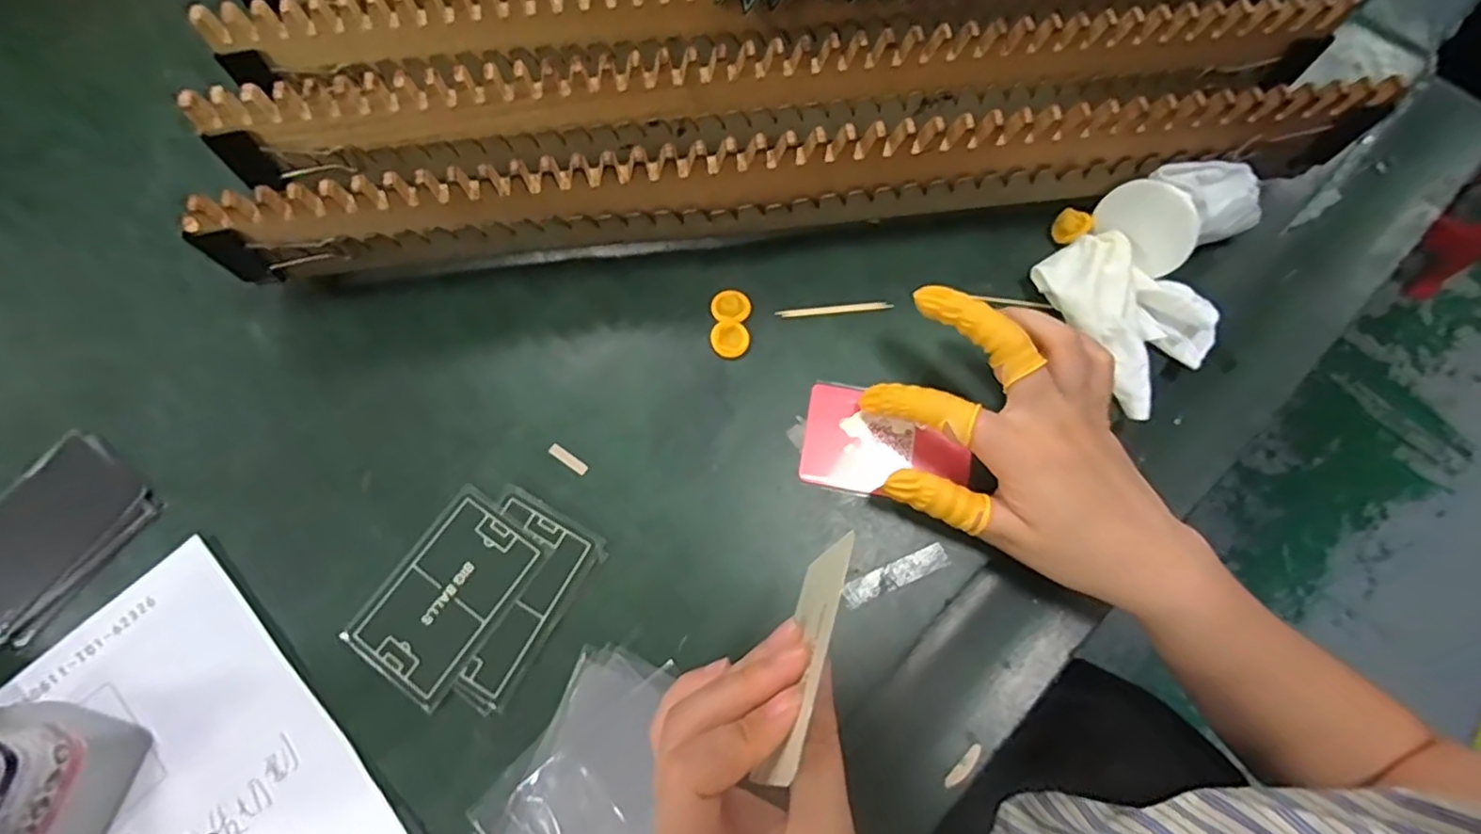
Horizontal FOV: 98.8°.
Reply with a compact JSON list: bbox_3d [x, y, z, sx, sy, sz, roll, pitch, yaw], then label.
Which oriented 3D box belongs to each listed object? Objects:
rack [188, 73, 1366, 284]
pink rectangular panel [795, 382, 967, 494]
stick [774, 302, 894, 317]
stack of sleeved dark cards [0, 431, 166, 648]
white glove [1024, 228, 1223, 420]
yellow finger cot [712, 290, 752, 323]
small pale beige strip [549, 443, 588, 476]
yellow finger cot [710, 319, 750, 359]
[{"bbox_3d":[0.026,-0.129,0.332,0.545,0.080,0.071,-5,72,-2],"label":"rack"},{"bbox_3d":[0.076,0.015,0.332,0.084,0.008,0.056,10,69,1],"label":"pink rectangular panel"},{"bbox_3d":[0.052,-0.060,0.353,0.064,0.004,0.005,-3,72,-2],"label":"stick"},{"bbox_3d":[-0.341,0.059,0.311,0.070,0.004,0.093,35,75,10],"label":"stack of sleeved dark cards"},{"bbox_3d":[0.210,-0.059,0.338,0.069,0.031,0.093,-31,75,-10],"label":"white glove"},{"bbox_3d":[-0.005,-0.062,0.349,0.021,0.004,0.020,0,72,-1],"label":"yellow finger cot"},{"bbox_3d":[-0.088,0.021,0.325,0.023,0.004,0.006,34,75,10],"label":"small pale beige strip"},{"bbox_3d":[-0.006,-0.043,0.344,0.020,0.004,0.021,0,72,-1],"label":"yellow finger cot"}]

